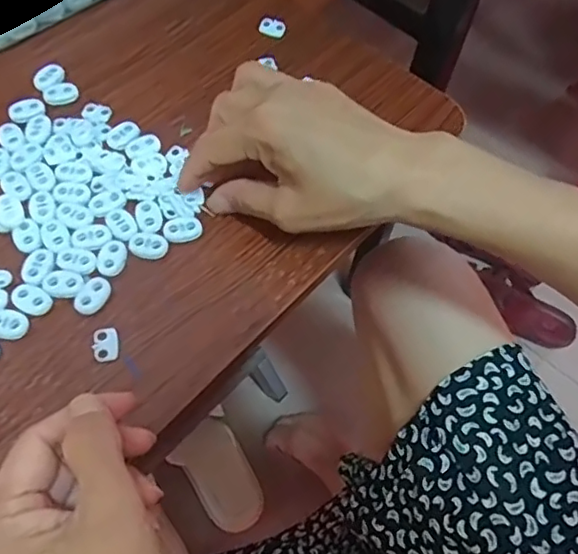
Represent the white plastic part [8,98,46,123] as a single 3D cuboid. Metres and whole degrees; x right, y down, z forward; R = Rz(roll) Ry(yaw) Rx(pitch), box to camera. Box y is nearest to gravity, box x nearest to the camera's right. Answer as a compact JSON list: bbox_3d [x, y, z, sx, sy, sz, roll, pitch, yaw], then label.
[{"bbox_3d":[-0.172,-0.110,0.389,0.023,0.004,0.017,-31,69,-18],"label":"white plastic part"}]

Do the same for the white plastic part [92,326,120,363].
[{"bbox_3d":[-0.099,0.037,0.323,0.013,0.005,0.020,-11,64,-9],"label":"white plastic part"}]

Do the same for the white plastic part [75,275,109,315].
[{"bbox_3d":[-0.110,0.011,0.334,0.014,0.007,0.023,22,63,7],"label":"white plastic part"}]

